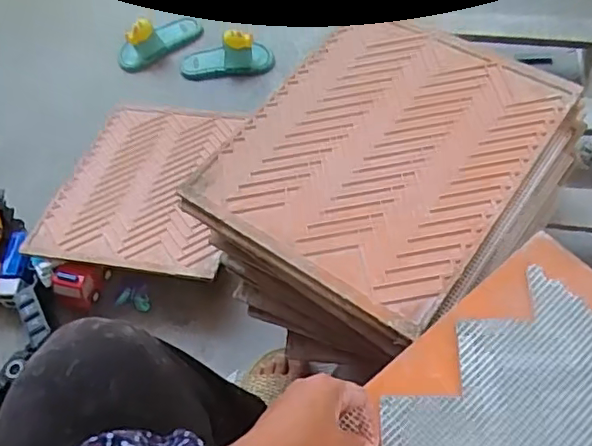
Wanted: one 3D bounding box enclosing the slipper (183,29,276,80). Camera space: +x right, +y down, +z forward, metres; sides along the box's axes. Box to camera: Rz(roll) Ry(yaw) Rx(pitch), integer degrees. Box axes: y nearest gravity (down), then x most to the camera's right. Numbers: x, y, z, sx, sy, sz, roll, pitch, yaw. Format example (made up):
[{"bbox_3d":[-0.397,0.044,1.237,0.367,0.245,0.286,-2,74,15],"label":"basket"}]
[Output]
[{"bbox_3d":[-0.116,-0.283,0.970,0.157,0.054,0.060,-7,60,-1],"label":"slipper"}]

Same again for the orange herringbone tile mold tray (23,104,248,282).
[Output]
[{"bbox_3d":[-0.209,-0.063,0.848,0.238,0.022,0.304,7,53,4],"label":"orange herringbone tile mold tray"}]

